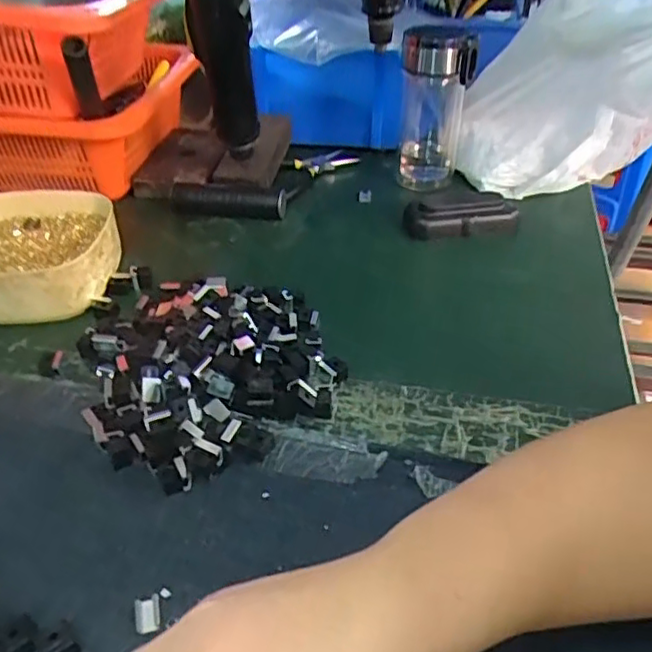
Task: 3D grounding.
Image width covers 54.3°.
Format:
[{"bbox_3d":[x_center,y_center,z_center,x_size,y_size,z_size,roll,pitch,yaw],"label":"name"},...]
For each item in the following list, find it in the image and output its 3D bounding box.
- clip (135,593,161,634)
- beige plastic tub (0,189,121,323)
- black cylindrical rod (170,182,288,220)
[{"bbox_3d":[-0.087,0.140,0.311,0.012,0.004,0.019,-11,39,-13],"label":"clip"},{"bbox_3d":[-0.254,-0.064,0.544,0.149,0.042,0.159,-11,39,-13],"label":"beige plastic tub"},{"bbox_3d":[-0.099,-0.128,0.637,0.117,0.027,0.033,6,38,9],"label":"black cylindrical rod"}]

